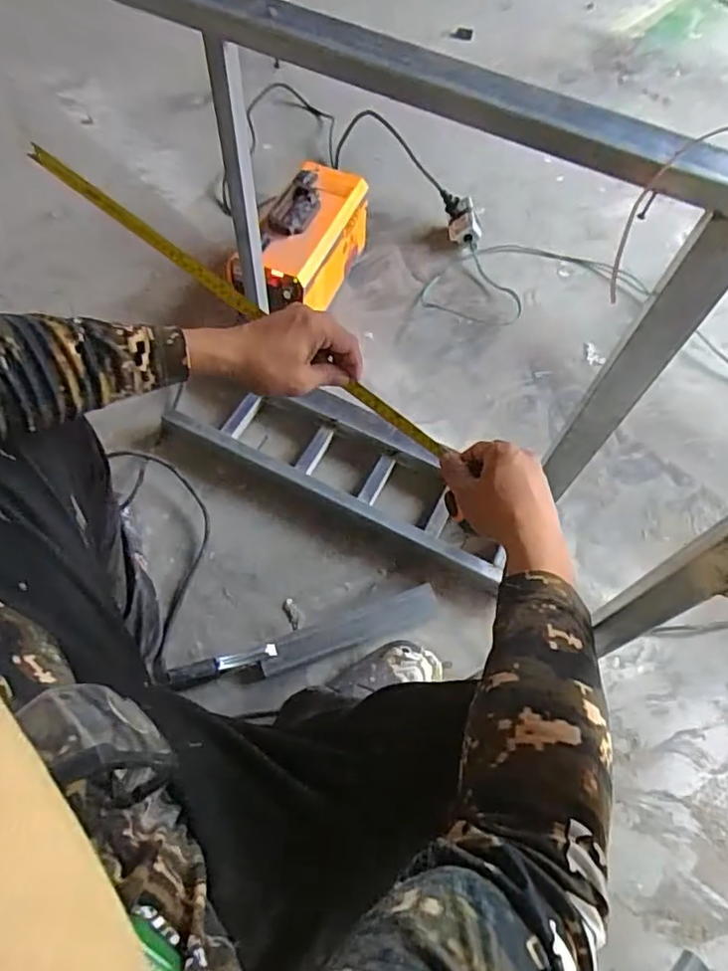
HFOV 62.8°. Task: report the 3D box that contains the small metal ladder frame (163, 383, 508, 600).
[{"bbox_3d":[-0.010,-0.035,1.066,0.613,0.052,0.204,27,63,8],"label":"small metal ladder frame"}]

